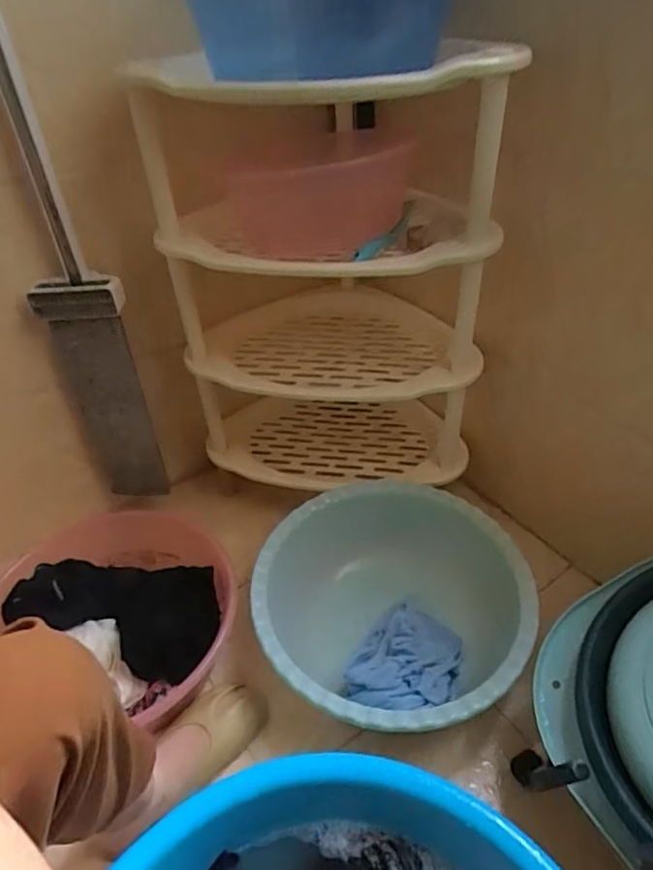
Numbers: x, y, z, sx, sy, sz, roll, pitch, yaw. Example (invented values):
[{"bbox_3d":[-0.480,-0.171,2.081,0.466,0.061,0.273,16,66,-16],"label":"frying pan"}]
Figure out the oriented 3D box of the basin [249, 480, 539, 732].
[{"bbox_3d":[0.096,0.253,0.804,0.359,0.142,0.372,-2,39,1],"label":"basin"}]

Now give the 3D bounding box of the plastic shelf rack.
[{"bbox_3d":[-0.011,-0.207,0.860,0.430,0.607,0.317,-8,39,-7],"label":"plastic shelf rack"}]

